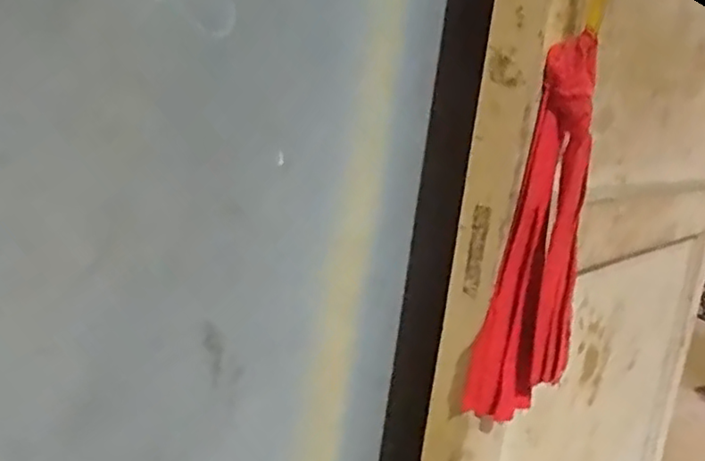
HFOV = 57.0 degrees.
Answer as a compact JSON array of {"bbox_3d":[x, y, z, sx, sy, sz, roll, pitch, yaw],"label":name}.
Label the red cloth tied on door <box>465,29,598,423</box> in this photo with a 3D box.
[{"bbox_3d":[0.155,0.007,0.538,0.066,0.311,0.042,-4,16,-39],"label":"red cloth tied on door"}]

